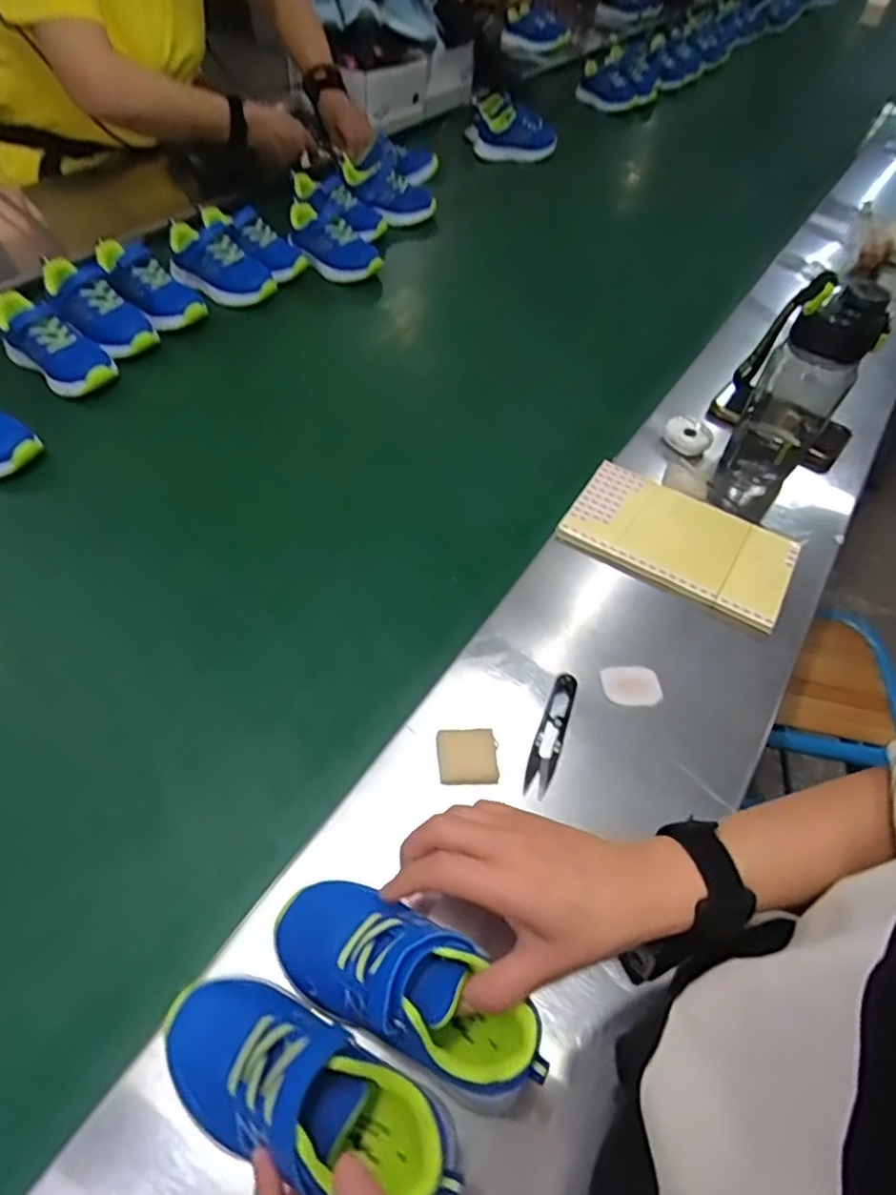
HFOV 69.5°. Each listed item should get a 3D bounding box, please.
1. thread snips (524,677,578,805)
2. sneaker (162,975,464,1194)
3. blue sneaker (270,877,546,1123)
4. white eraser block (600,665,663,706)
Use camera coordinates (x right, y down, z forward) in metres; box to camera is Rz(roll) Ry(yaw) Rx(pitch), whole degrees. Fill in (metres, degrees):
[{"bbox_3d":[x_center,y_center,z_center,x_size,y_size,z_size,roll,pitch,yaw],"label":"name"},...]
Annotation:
[{"bbox_3d":[0.080,0.102,0.494,0.019,0.011,0.100,19,54,9],"label":"thread snips"},{"bbox_3d":[-0.075,0.246,0.323,0.164,0.057,0.064,16,53,16],"label":"sneaker"},{"bbox_3d":[-0.025,0.212,0.357,0.158,0.065,0.064,22,54,22],"label":"blue sneaker"},{"bbox_3d":[0.151,0.072,0.528,0.048,0.008,0.035,-1,53,-6],"label":"white eraser block"}]

